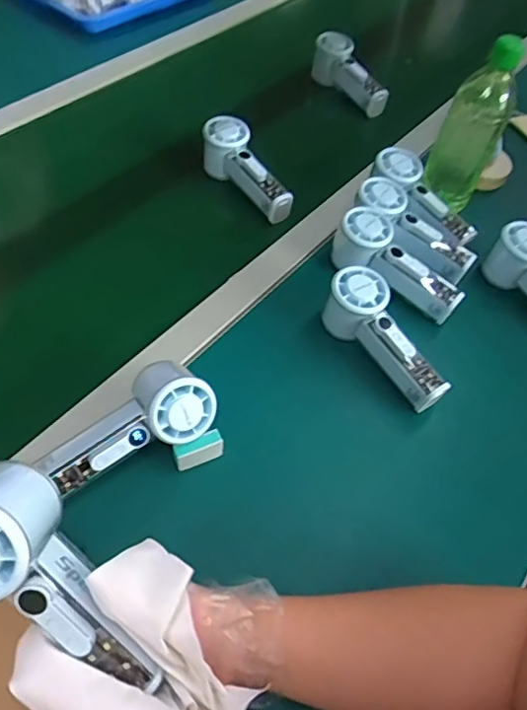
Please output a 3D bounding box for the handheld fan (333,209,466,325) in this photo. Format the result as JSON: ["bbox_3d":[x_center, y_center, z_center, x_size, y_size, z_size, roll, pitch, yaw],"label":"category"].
[{"bbox_3d":[0.147,-0.097,0.620,0.151,0.057,0.054,40,59,6],"label":"handheld fan"}]

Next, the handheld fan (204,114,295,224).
[{"bbox_3d":[-0.025,-0.231,0.695,0.052,0.058,0.154,-22,58,-20],"label":"handheld fan"}]

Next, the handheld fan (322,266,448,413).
[{"bbox_3d":[0.118,-0.014,0.556,0.052,0.063,0.157,-29,77,-24],"label":"handheld fan"}]

